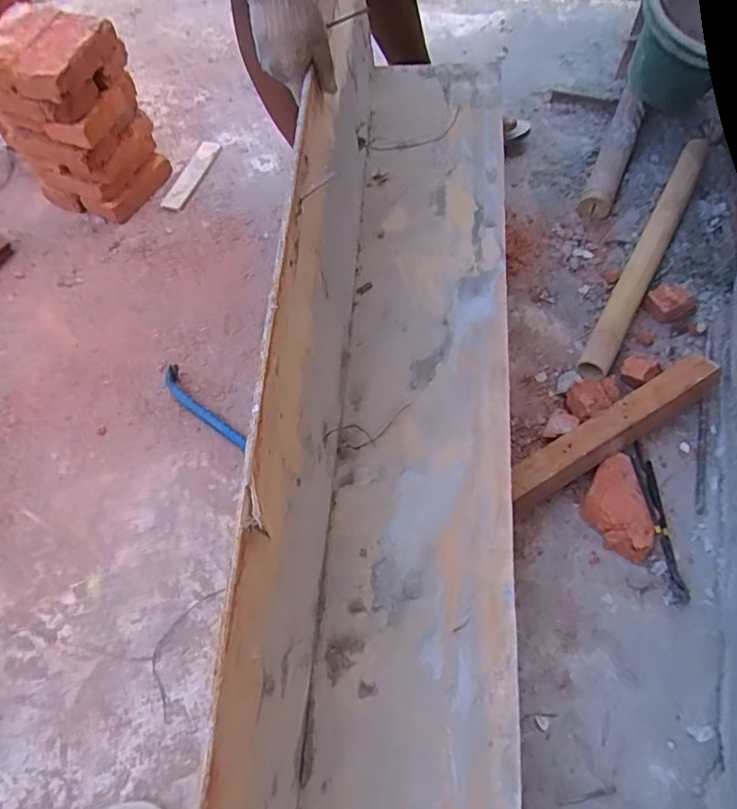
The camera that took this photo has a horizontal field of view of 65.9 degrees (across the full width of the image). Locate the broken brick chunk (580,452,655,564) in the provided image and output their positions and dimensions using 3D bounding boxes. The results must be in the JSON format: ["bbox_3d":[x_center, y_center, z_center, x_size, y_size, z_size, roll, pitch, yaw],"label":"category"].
[{"bbox_3d":[0.370,0.155,0.855,0.079,0.051,0.152,-5,61,1],"label":"broken brick chunk"}]

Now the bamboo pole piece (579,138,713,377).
[{"bbox_3d":[0.522,-0.289,1.059,0.056,0.050,0.589,26,66,17],"label":"bamboo pole piece"}]

